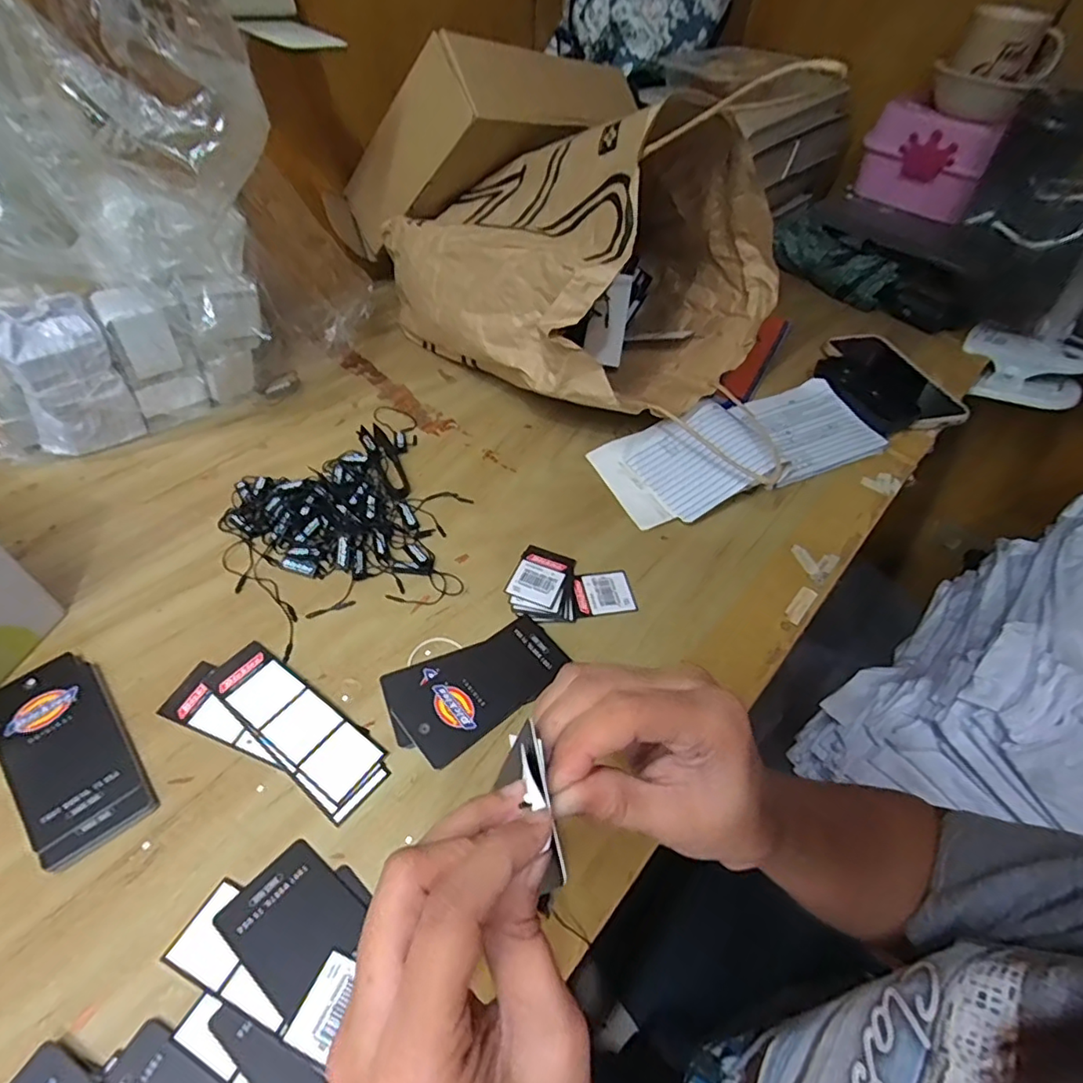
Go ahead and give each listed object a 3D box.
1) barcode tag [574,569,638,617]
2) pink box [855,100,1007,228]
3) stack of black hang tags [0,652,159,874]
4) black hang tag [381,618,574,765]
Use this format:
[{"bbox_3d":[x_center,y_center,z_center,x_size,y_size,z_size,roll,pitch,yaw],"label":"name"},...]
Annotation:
[{"bbox_3d":[0.046,0.037,0.421,0.041,0.004,0.038,-7,51,-11],"label":"barcode tag"},{"bbox_3d":[0.504,-0.499,0.773,0.151,0.122,0.053,28,53,17],"label":"pink box"},{"bbox_3d":[-0.262,0.116,0.318,0.053,0.009,0.120,-34,60,-29],"label":"stack of black hang tags"},{"bbox_3d":[-0.041,0.088,0.366,0.111,0.004,0.064,-28,57,-26],"label":"black hang tag"}]

